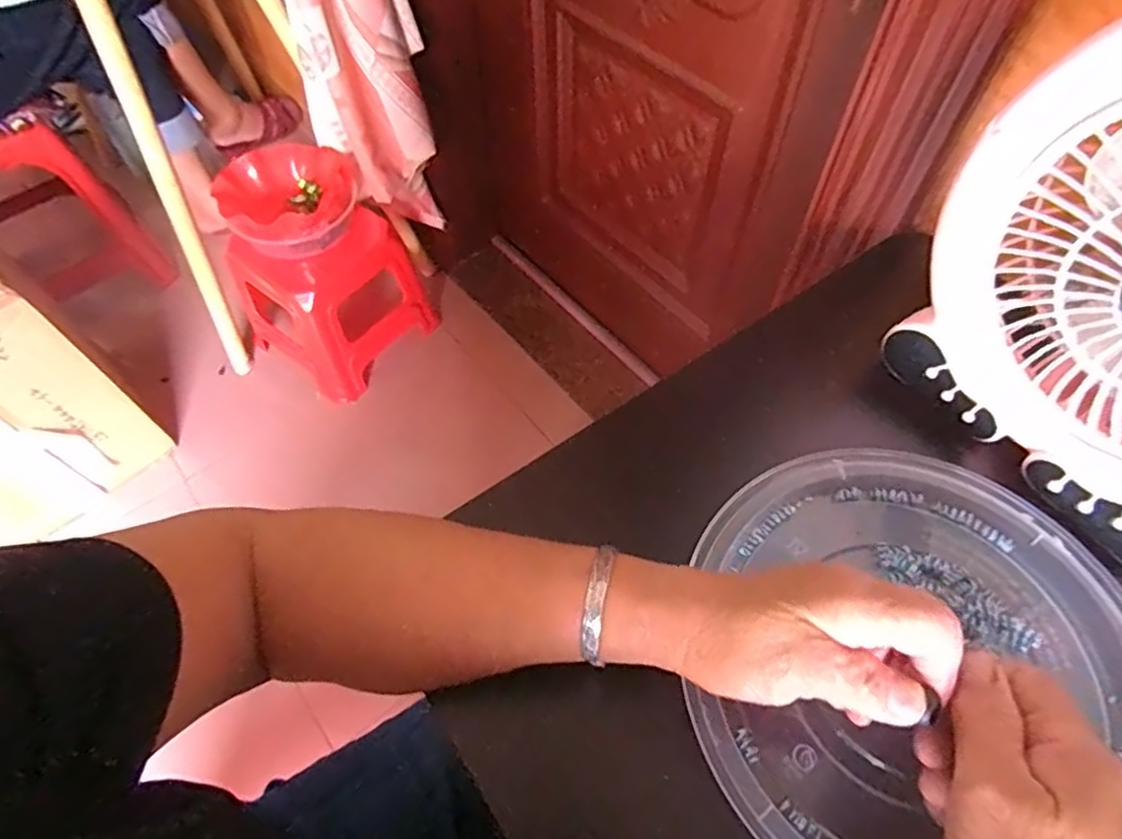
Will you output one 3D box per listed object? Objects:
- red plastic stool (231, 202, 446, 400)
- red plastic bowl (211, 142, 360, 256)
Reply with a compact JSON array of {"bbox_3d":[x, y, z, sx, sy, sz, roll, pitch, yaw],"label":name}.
[{"bbox_3d":[-0.463,-0.260,1.281,0.286,0.267,0.284,36,65,21],"label":"red plastic stool"},{"bbox_3d":[-0.502,-0.415,1.196,0.236,0.091,0.242,-1,58,1],"label":"red plastic bowl"}]

